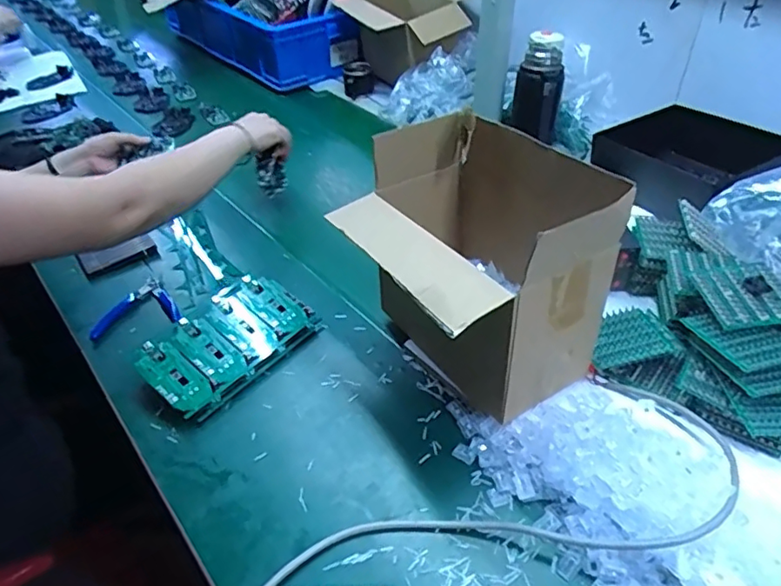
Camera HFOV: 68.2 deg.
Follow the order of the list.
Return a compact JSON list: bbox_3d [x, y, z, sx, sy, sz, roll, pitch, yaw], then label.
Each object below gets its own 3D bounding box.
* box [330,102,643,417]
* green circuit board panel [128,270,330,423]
[{"bbox_3d":[0.077,-0.032,0.589,0.210,0.206,0.231,-25,46,-25],"label":"box"},{"bbox_3d":[-0.186,0.056,0.664,0.115,0.029,0.191,38,53,16],"label":"green circuit board panel"}]

